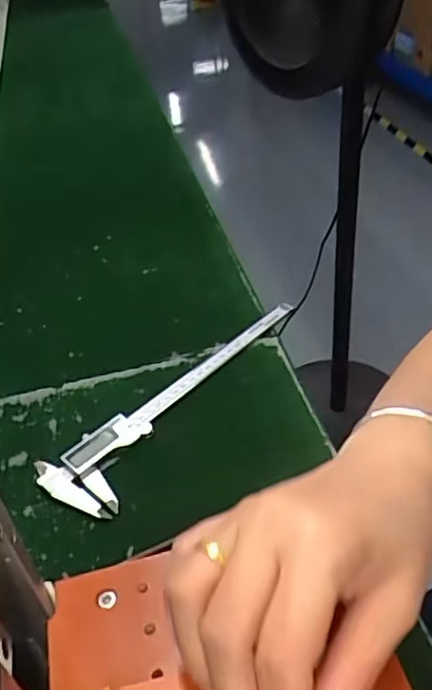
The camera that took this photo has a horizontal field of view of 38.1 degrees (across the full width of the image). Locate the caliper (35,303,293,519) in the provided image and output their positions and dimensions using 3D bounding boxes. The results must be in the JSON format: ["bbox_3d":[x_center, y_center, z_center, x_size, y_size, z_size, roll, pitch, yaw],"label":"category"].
[{"bbox_3d":[-0.026,0.038,0.540,0.070,0.014,0.282,25,49,32],"label":"caliper"}]

